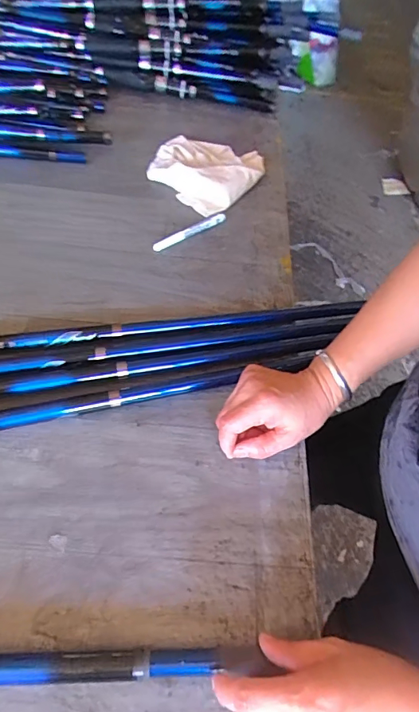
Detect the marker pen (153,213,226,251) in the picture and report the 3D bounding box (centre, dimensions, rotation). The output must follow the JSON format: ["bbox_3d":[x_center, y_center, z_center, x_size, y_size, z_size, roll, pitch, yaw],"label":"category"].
[{"bbox_3d":[-0.026,-0.177,0.633,0.124,0.014,0.015,-33,64,-25],"label":"marker pen"}]

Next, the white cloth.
[{"bbox_3d":[-0.001,-0.310,0.709,0.159,0.034,0.179,33,58,17],"label":"white cloth"}]

